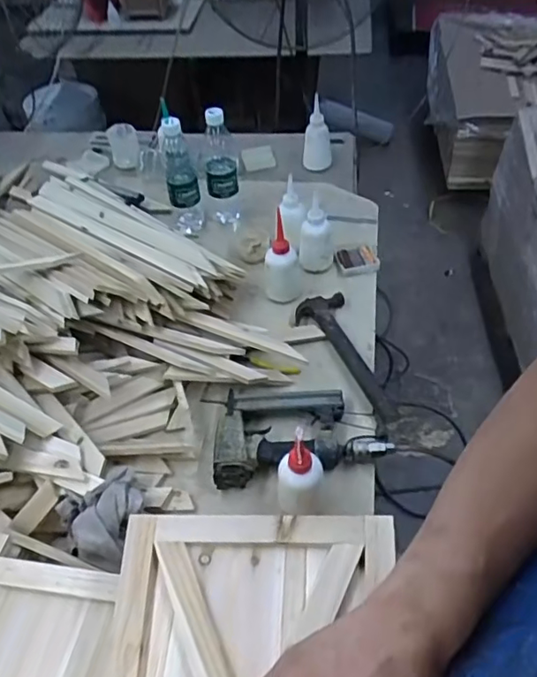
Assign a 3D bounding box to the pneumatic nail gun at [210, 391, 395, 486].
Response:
[{"bbox_3d":[0.040,0.125,0.809,0.242,0.044,0.146,-7,48,-3],"label":"pneumatic nail gun"}]

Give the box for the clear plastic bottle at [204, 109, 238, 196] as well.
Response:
[{"bbox_3d":[-0.098,-0.367,1.116,0.063,0.161,0.074,-6,47,-2],"label":"clear plastic bottle"}]

